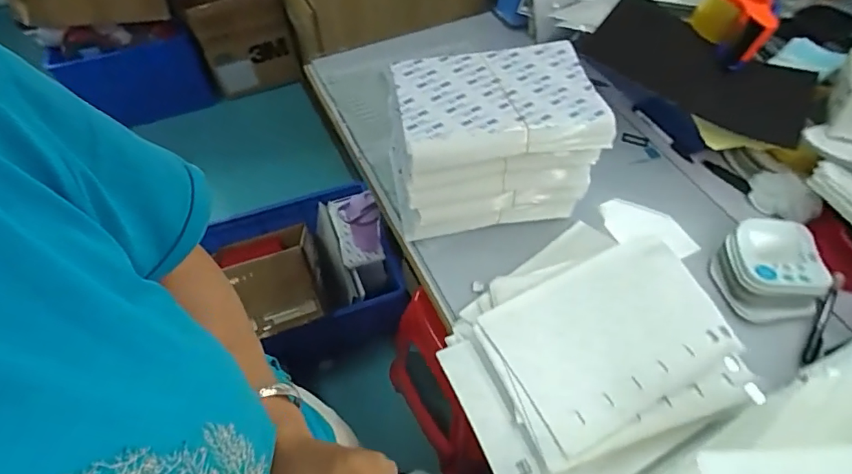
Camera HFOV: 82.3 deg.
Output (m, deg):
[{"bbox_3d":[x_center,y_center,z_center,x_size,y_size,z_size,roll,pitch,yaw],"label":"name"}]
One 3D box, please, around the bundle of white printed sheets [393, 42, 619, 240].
[{"bbox_3d":[0.080,-0.123,0.627,0.244,0.162,0.163,-6,54,-3],"label":"bundle of white printed sheets"}]

